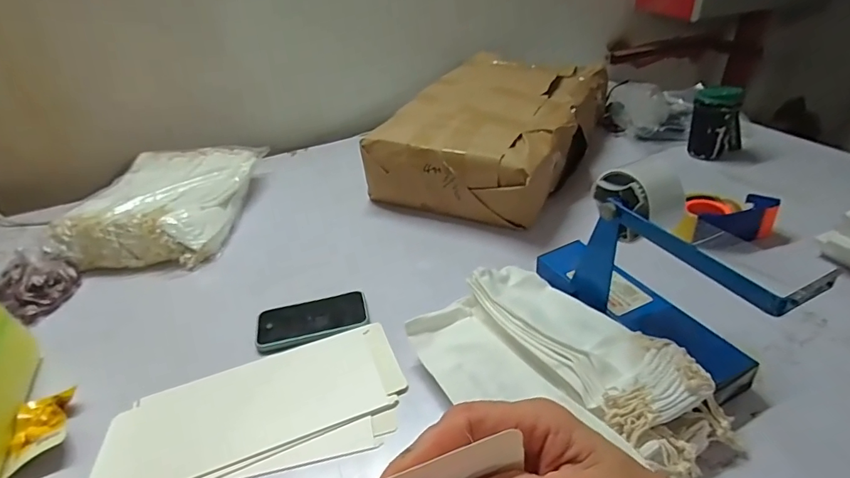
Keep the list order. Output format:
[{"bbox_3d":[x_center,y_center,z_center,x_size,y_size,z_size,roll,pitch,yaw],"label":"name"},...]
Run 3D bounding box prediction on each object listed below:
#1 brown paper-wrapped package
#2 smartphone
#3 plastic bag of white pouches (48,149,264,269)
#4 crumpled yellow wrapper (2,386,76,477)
[{"bbox_3d":[0.172,-0.241,1.034,0.360,0.164,0.586,17,40,30],"label":"brown paper-wrapped package"},{"bbox_3d":[-0.162,0.119,0.673,0.158,0.014,0.077,-14,44,-4],"label":"smartphone"},{"bbox_3d":[-0.512,-0.083,0.966,0.269,0.089,0.384,-3,34,4],"label":"plastic bag of white pouches"},{"bbox_3d":[-0.455,0.226,0.556,0.061,0.020,0.099,-19,36,-19],"label":"crumpled yellow wrapper"}]

